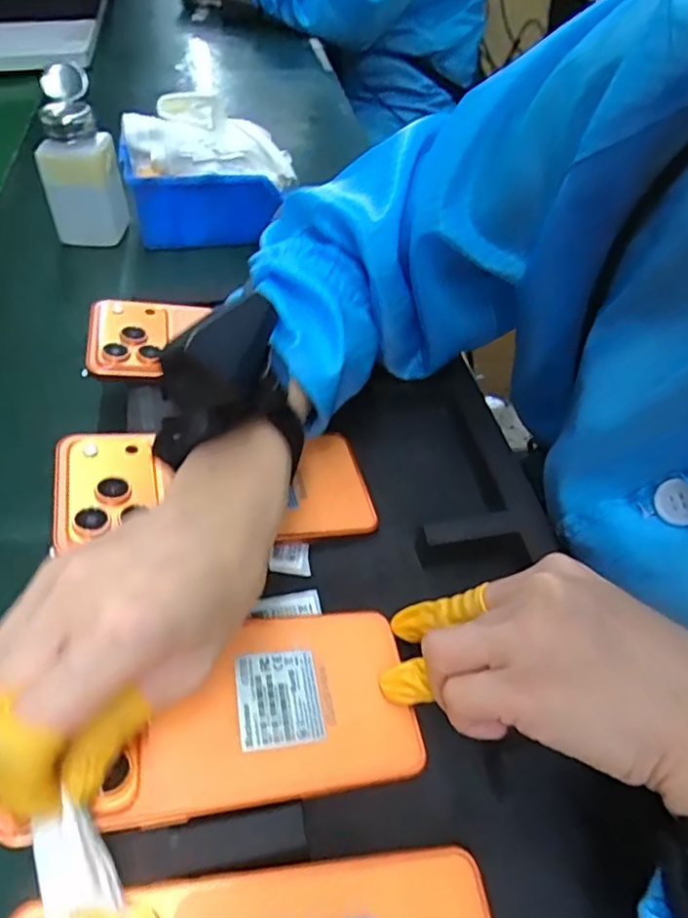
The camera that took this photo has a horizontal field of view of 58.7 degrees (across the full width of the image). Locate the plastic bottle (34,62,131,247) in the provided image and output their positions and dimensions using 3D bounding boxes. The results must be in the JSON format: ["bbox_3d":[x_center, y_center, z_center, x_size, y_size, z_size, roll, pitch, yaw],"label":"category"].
[{"bbox_3d":[-0.223,-0.247,0.518,0.062,0.129,0.063,-17,50,-16],"label":"plastic bottle"}]

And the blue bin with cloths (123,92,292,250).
[{"bbox_3d":[-0.118,-0.257,0.544,0.145,0.109,0.088,-13,49,-12],"label":"blue bin with cloths"}]

